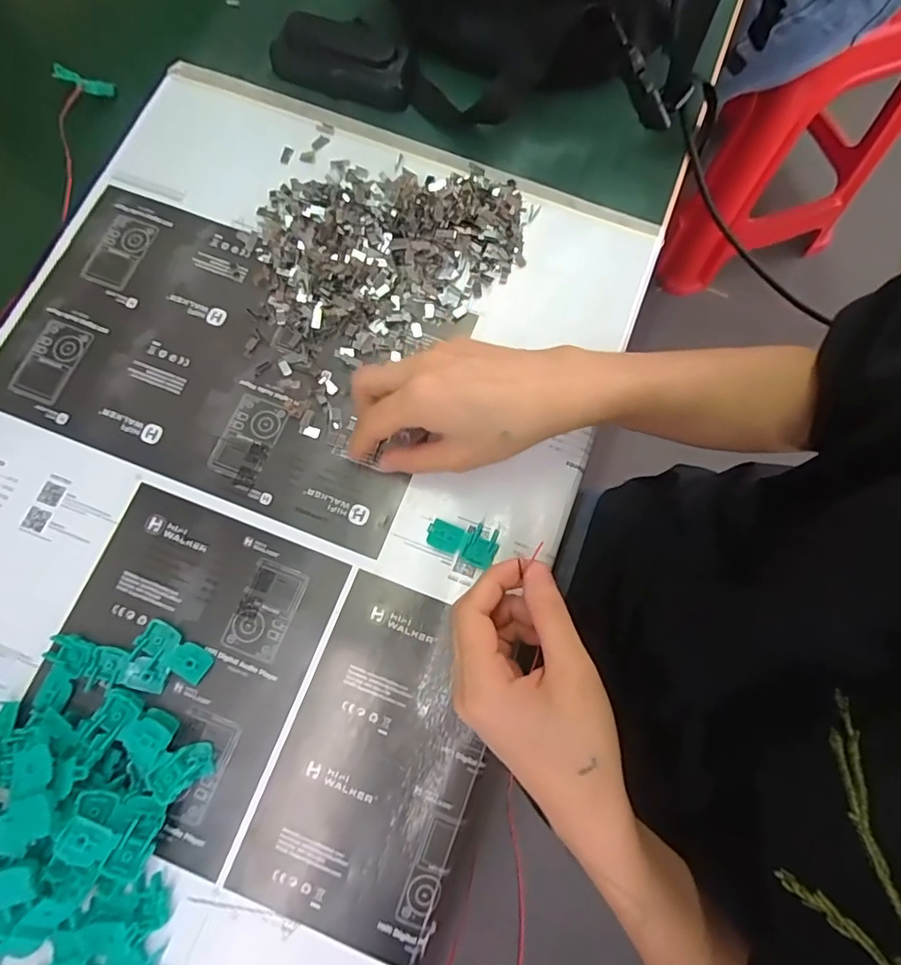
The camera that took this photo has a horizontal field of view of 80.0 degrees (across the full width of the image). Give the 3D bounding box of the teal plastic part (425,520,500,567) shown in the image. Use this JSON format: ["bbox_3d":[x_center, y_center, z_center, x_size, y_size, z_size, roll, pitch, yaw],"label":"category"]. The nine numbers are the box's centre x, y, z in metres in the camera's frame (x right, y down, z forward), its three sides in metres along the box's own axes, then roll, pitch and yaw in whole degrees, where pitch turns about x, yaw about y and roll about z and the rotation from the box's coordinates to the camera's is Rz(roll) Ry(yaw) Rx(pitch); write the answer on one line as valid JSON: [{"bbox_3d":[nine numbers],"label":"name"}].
[{"bbox_3d":[0.019,0.039,0.332,0.021,0.006,0.025,28,78,5],"label":"teal plastic part"}]

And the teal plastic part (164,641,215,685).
[{"bbox_3d":[-0.151,0.104,0.312,0.023,0.004,0.018,33,55,-2],"label":"teal plastic part"}]

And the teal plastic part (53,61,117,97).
[{"bbox_3d":[-0.288,-0.313,0.420,0.046,0.012,0.015,14,77,3],"label":"teal plastic part"}]

